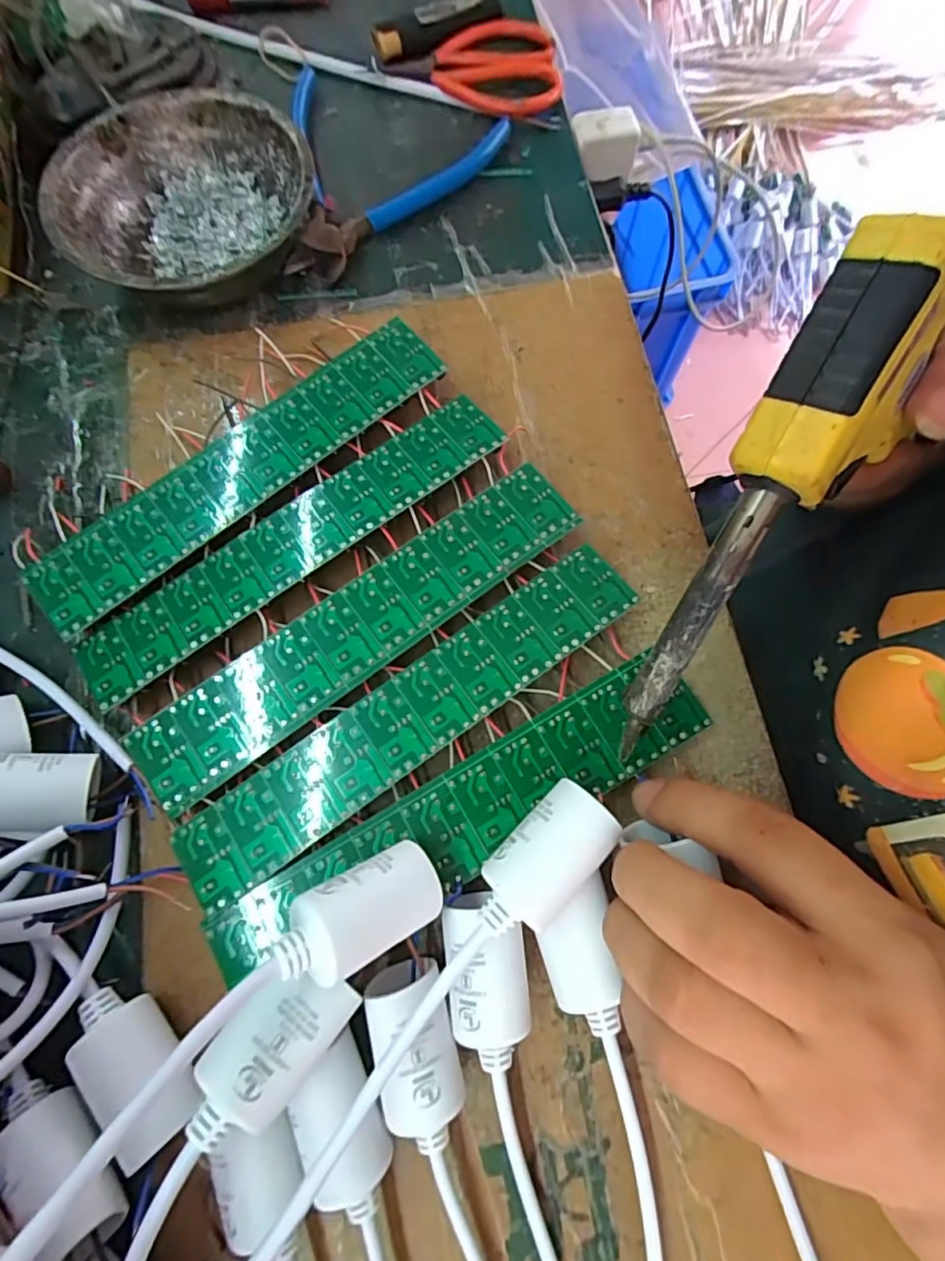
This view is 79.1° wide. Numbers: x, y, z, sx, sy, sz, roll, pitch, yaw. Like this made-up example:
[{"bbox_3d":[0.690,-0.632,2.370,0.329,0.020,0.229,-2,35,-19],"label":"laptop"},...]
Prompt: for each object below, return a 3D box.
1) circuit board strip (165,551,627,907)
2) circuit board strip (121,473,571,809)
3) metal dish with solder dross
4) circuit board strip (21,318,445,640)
[{"bbox_3d":[-0.023,0.031,0.225,0.197,0.004,0.036,-34,77,-9],"label":"circuit board strip"},{"bbox_3d":[-0.046,-0.004,0.237,0.199,0.004,0.042,-35,77,-9],"label":"circuit board strip"},{"bbox_3d":[-0.141,-0.210,0.292,0.122,0.040,0.120,0,74,0],"label":"metal dish with solder dross"},{"bbox_3d":[-0.101,-0.071,0.263,0.198,0.021,0.038,-40,78,-10],"label":"circuit board strip"}]

